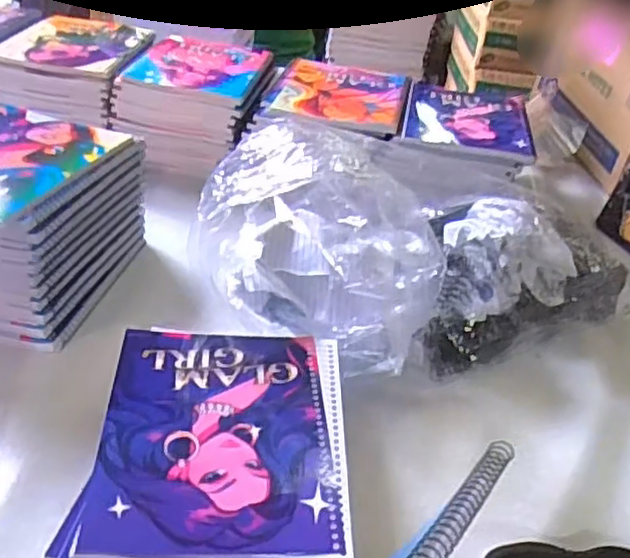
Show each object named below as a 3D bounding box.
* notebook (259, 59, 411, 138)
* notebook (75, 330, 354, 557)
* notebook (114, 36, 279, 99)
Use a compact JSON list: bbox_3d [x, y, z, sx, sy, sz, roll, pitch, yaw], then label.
[{"bbox_3d":[0.033,-0.235,0.857,0.167,0.018,0.206,11,34,6],"label":"notebook"},{"bbox_3d":[-0.059,0.100,0.455,0.156,0.011,0.209,3,34,-6],"label":"notebook"},{"bbox_3d":[-0.148,-0.280,0.882,0.156,0.011,0.181,14,37,2],"label":"notebook"}]

